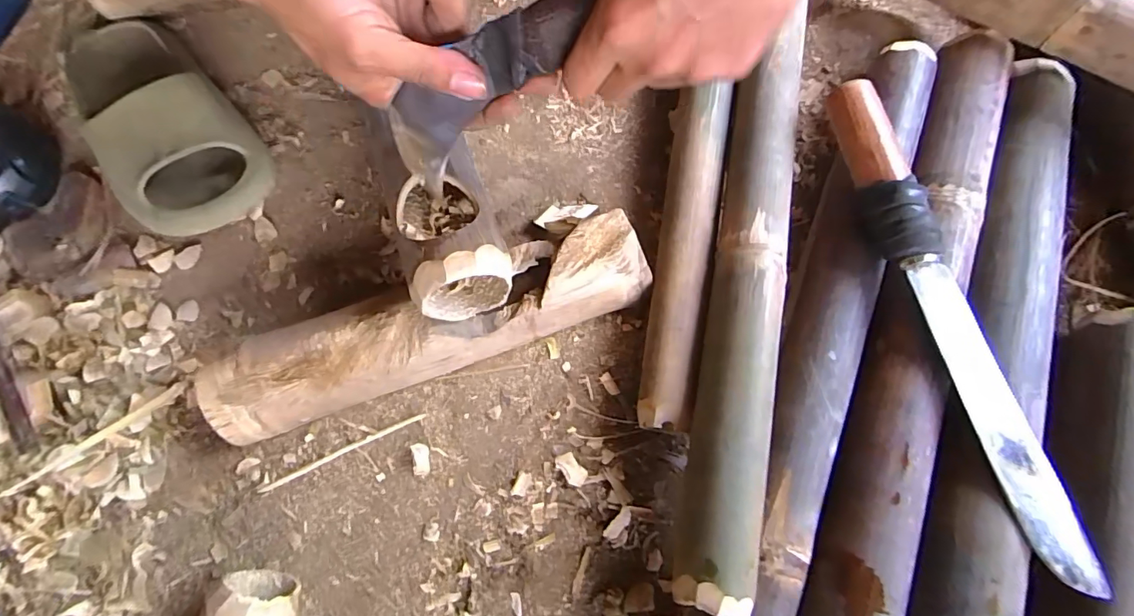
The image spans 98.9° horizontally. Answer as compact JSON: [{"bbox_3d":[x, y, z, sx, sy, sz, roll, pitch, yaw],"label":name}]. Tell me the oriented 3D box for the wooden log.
[{"bbox_3d":[-0.095,0.010,0.358,0.317,0.048,0.070,-20,74,-5],"label":"wooden log"}]

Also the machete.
[{"bbox_3d":[0.251,0.002,0.319,0.045,0.034,0.349,-17,74,-4],"label":"machete"}]

